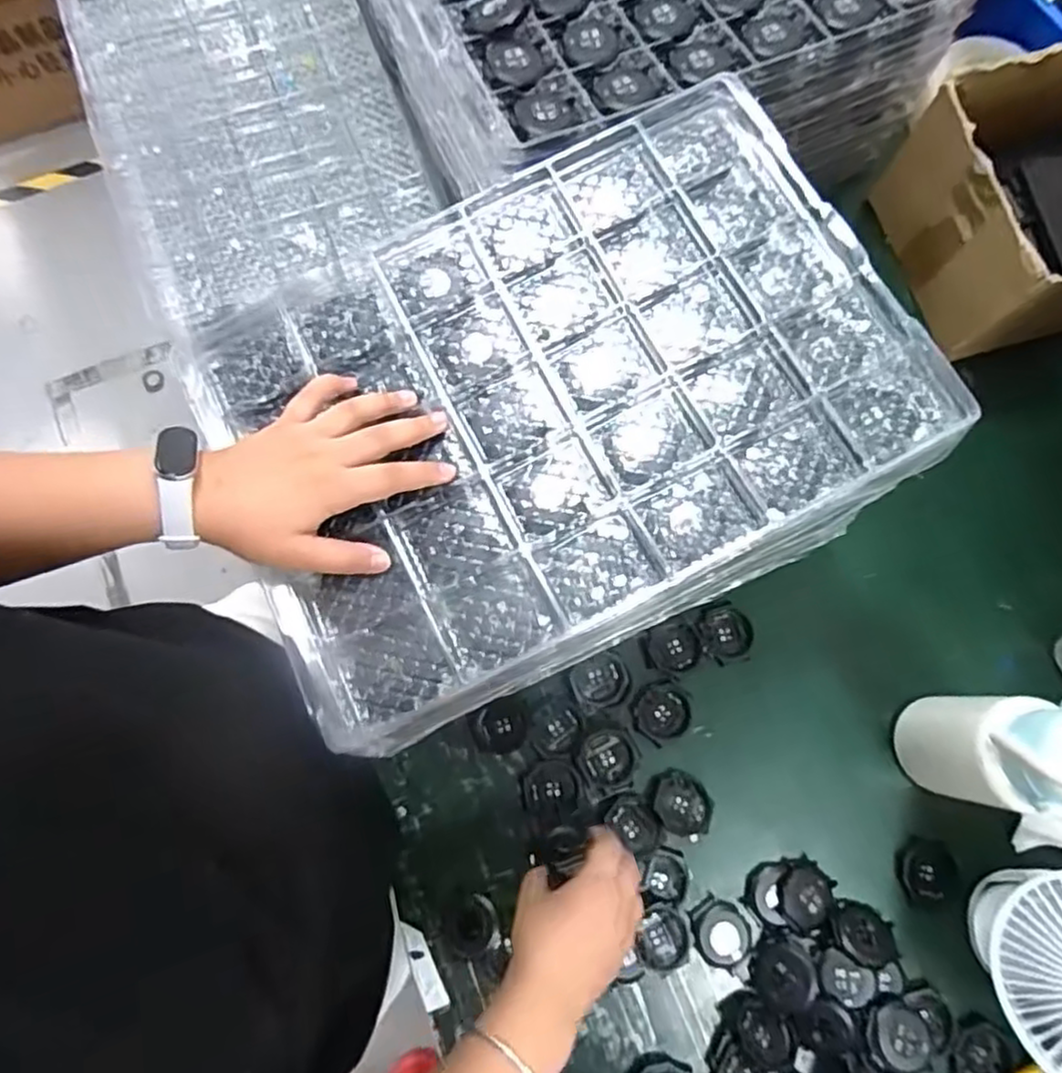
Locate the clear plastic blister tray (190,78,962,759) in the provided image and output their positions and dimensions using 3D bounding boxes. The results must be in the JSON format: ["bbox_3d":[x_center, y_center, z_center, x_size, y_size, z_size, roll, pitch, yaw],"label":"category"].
[{"bbox_3d":[0.019,-0.092,0.456,0.438,0.049,0.316,-28,78,-7],"label":"clear plastic blister tray"}]

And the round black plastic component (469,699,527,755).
[{"bbox_3d":[-0.028,0.167,0.600,0.047,0.017,0.044,0,76,-1],"label":"round black plastic component"}]

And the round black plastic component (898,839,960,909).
[{"bbox_3d":[0.338,0.285,0.591,0.047,0.011,0.047,0,76,-1],"label":"round black plastic component"}]

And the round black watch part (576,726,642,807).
[{"bbox_3d":[0.067,0.195,0.596,0.052,0.008,0.053,0,76,-1],"label":"round black watch part"}]

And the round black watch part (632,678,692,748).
[{"bbox_3d":[0.116,0.155,0.613,0.052,0.006,0.050,0,76,-1],"label":"round black watch part"}]

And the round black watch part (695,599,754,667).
[{"bbox_3d":[0.176,0.087,0.631,0.051,0.013,0.050,0,76,-1],"label":"round black watch part"}]

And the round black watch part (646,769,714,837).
[{"bbox_3d":[0.129,0.229,0.594,0.048,0.010,0.056,-31,79,-8],"label":"round black watch part"}]

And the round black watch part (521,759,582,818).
[{"bbox_3d":[0.018,0.216,0.594,0.049,0.007,0.044,-16,77,-4],"label":"round black watch part"}]

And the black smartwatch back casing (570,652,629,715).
[{"bbox_3d":[0.061,0.127,0.607,0.050,0.008,0.043,-25,78,-6],"label":"black smartwatch back casing"}]

